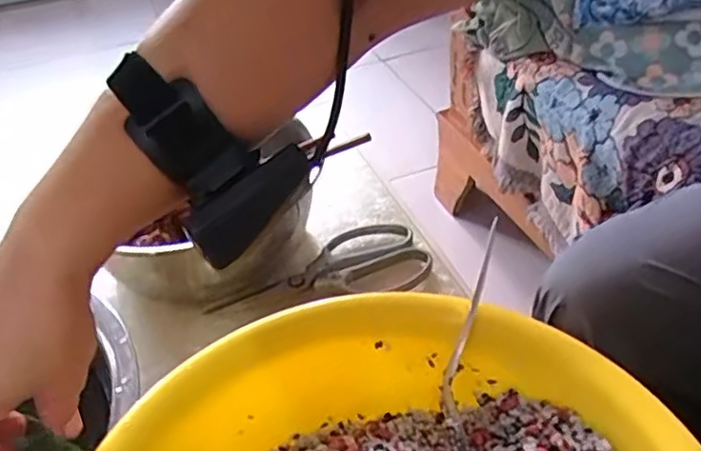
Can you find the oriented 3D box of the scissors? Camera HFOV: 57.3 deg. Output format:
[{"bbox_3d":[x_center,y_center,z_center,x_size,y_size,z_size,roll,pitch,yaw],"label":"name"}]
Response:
[{"bbox_3d":[-0.024,0.051,0.591,0.196,0.020,0.093,-20,40,-18],"label":"scissors"}]

